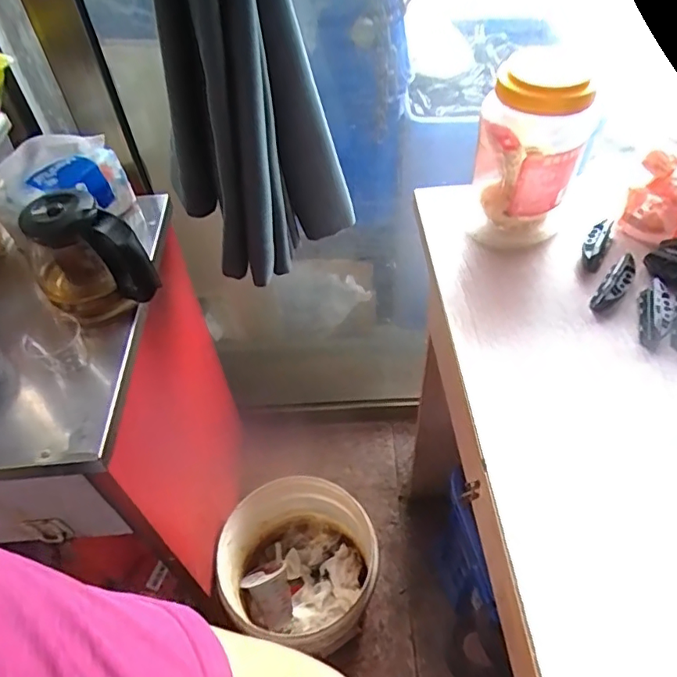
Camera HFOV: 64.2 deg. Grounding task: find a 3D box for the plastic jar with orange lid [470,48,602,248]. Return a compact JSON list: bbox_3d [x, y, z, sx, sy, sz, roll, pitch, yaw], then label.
[{"bbox_3d":[0.184,-0.176,0.523,0.097,0.176,0.074,11,51,14],"label":"plastic jar with orange lid"}]

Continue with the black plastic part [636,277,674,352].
[{"bbox_3d":[0.284,-0.020,0.484,0.022,0.021,0.069,10,64,13],"label":"black plastic part"}]

